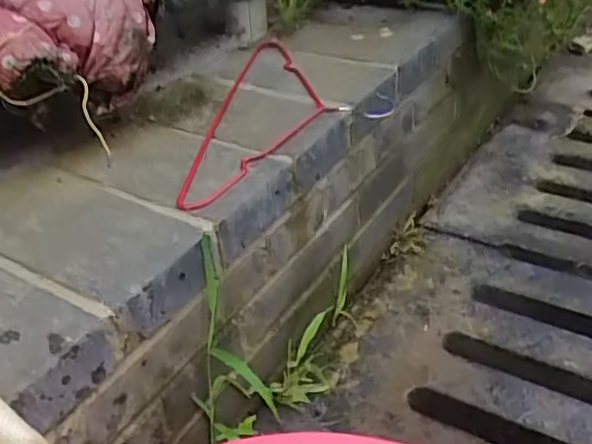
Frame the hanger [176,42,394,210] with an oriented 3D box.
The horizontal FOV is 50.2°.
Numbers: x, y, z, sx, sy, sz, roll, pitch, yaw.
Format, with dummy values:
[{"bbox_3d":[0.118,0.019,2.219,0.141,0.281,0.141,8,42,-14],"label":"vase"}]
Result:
[{"bbox_3d":[0.008,-0.125,0.701,0.194,0.024,0.357,-1,37,10],"label":"hanger"}]

